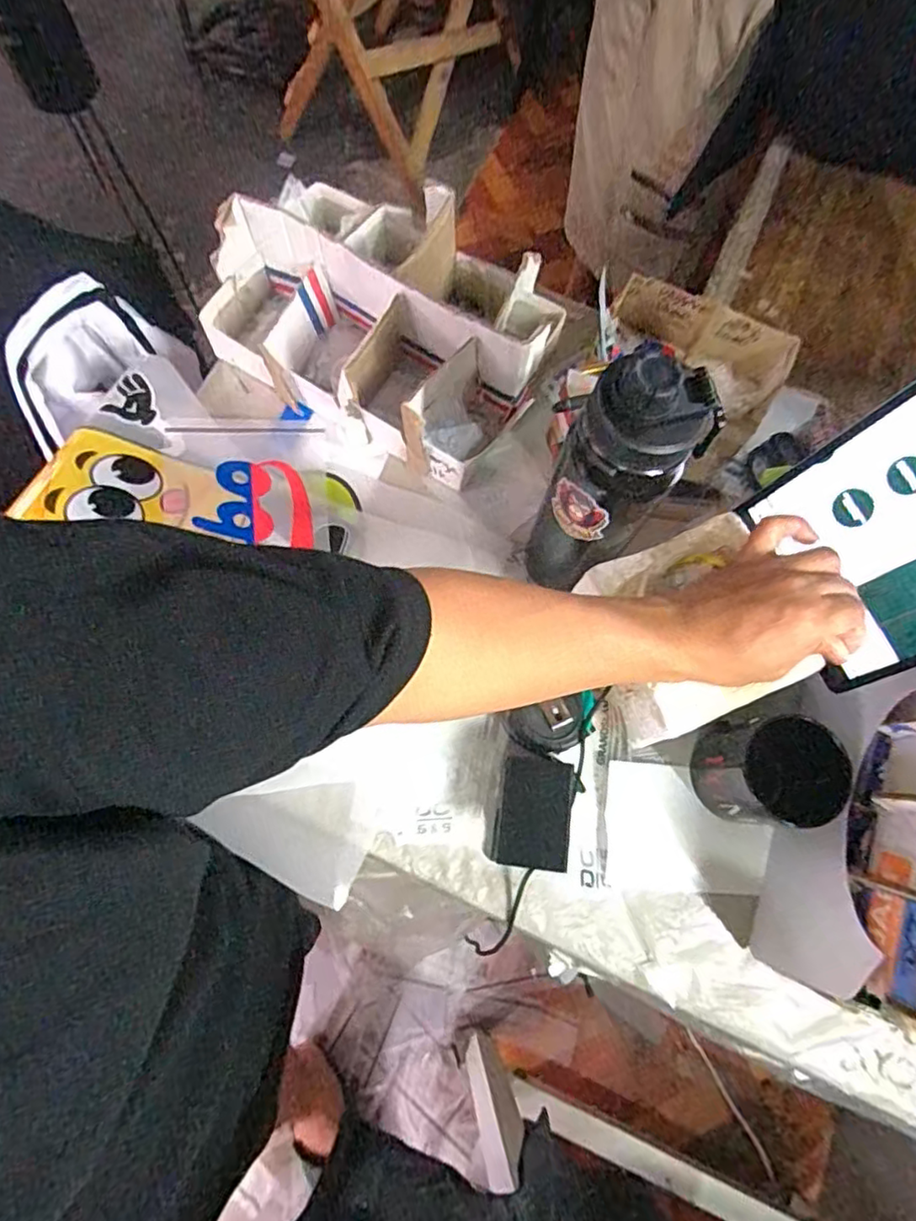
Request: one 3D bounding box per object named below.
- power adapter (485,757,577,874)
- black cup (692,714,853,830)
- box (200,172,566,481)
[{"bbox_3d":[0.061,0.164,0.507,0.063,0.032,0.085,11,76,1],"label":"power adapter"},{"bbox_3d":[0.237,0.125,0.485,0.071,0.102,0.079,5,76,0],"label":"black cup"},{"bbox_3d":[-0.068,-0.286,0.605,0.315,0.106,0.242,35,77,7],"label":"box"}]

